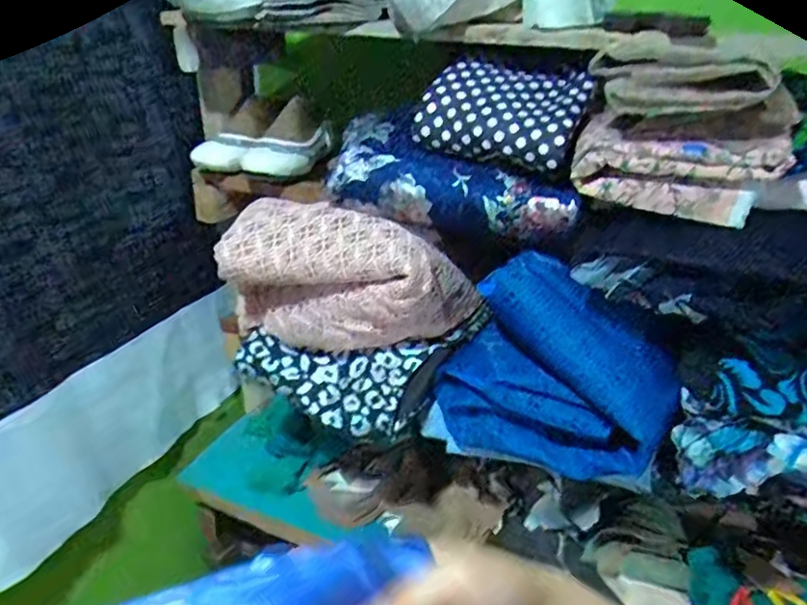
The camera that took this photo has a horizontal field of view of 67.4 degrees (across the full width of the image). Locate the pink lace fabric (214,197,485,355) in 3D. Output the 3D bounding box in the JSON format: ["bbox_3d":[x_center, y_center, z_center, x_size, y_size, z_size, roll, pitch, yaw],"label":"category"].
[{"bbox_3d":[-0.078,-0.025,0.766,0.307,0.173,0.117,6,26,9],"label":"pink lace fabric"}]

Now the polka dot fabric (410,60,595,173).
[{"bbox_3d":[0.115,-0.211,0.663,0.174,0.085,0.113,16,29,27],"label":"polka dot fabric"}]

